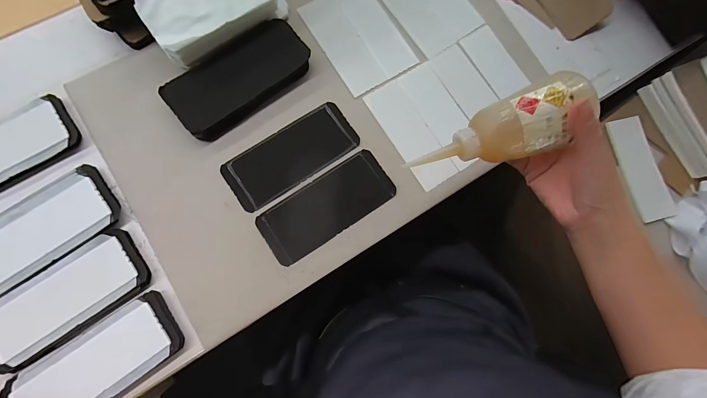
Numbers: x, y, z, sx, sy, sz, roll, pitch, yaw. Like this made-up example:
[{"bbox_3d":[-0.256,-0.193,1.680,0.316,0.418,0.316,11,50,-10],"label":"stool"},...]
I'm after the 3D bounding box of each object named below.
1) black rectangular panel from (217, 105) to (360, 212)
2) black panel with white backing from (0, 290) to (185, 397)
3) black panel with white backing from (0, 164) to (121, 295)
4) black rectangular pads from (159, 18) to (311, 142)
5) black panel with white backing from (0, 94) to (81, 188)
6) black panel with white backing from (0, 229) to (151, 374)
[{"bbox_3d":[-0.077,-0.054,0.387,0.162,0.007,0.070,-33,87,-8],"label":"black rectangular panel"},{"bbox_3d":[-0.266,0.173,0.327,0.162,0.022,0.072,-33,87,-8],"label":"black panel with white backing"},{"bbox_3d":[-0.350,0.036,0.346,0.166,0.013,0.081,-38,88,-9],"label":"black panel with white backing"},{"bbox_3d":[-0.142,-0.153,0.388,0.174,0.019,0.084,-41,88,-9],"label":"black rectangular pads"},{"bbox_3d":[-0.405,-0.052,0.351,0.165,0.011,0.070,-33,87,-8],"label":"black panel with white backing"},{"bbox_3d":[-0.308,0.106,0.336,0.162,0.017,0.076,-35,87,-8],"label":"black panel with white backing"}]

